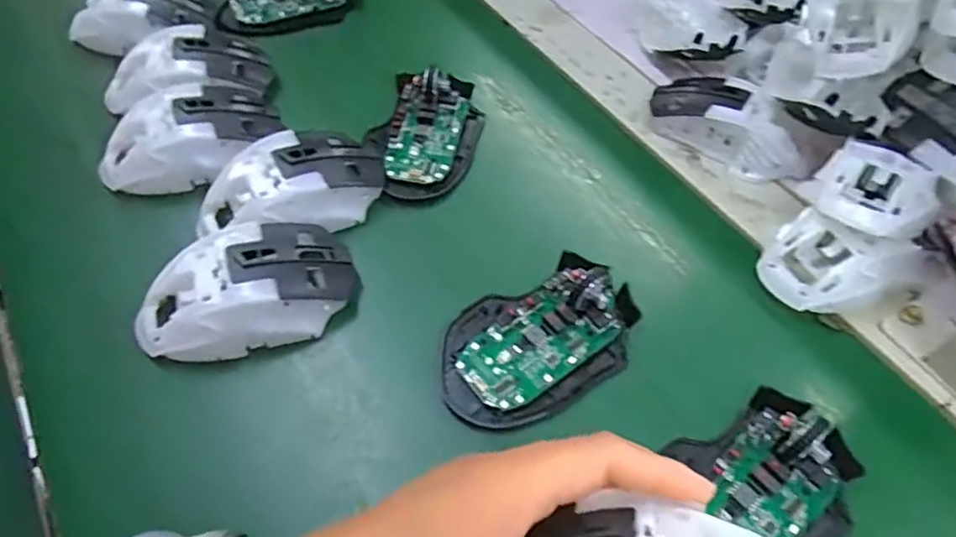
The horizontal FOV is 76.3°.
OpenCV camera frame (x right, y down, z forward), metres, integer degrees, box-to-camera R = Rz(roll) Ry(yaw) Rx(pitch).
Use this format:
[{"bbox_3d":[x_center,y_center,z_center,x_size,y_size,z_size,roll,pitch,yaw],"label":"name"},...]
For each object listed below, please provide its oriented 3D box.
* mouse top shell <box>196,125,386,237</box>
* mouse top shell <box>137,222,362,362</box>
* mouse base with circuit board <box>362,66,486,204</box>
[{"bbox_3d":[-0.109,-0.047,0.365,0.064,0.039,0.106,38,64,26],"label":"mouse top shell"},{"bbox_3d":[-0.126,0.010,0.329,0.114,0.038,0.064,-15,55,-8],"label":"mouse top shell"},{"bbox_3d":[-0.035,-0.093,0.411,0.066,0.024,0.106,9,55,9],"label":"mouse base with circuit board"}]

